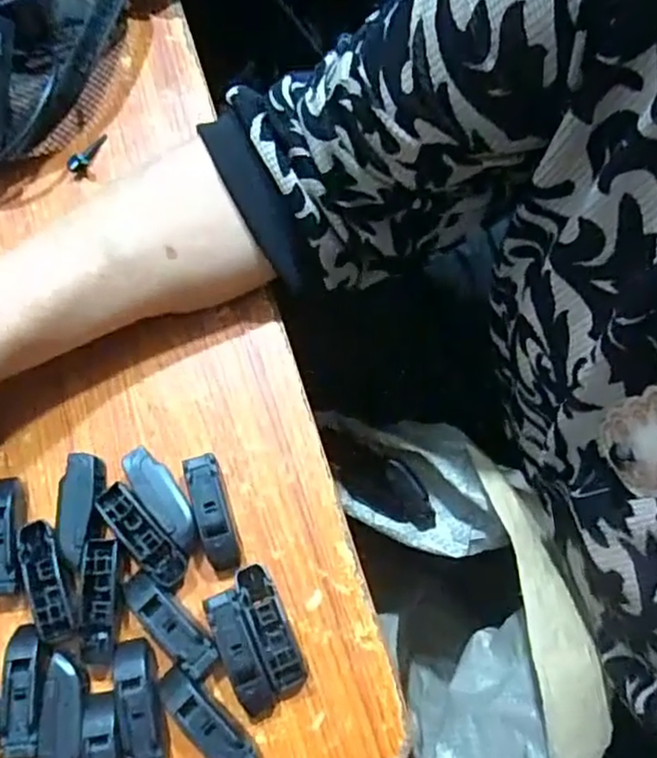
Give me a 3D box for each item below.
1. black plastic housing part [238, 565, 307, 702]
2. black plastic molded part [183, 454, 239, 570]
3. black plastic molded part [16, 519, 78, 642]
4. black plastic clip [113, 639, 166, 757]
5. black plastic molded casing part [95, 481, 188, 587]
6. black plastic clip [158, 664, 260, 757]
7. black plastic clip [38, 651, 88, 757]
[{"bbox_3d":[-0.026,0.117,0.305,0.016,0.015,0.060,-23,76,-6],"label":"black plastic housing part"},{"bbox_3d":[-0.057,0.065,0.320,0.017,0.016,0.055,-16,75,-4],"label":"black plastic molded part"},{"bbox_3d":[-0.133,0.096,0.311,0.017,0.015,0.055,-21,75,-5],"label":"black plastic molded part"},{"bbox_3d":[-0.085,0.148,0.294,0.018,0.011,0.057,-14,75,-3],"label":"black plastic clip"},{"bbox_3d":[-0.089,0.076,0.317,0.017,0.015,0.056,-42,78,-10],"label":"black plastic molded casing part"},{"bbox_3d":[-0.054,0.154,0.293,0.056,0.015,0.017,43,79,11],"label":"black plastic clip"},{"bbox_3d":[-0.118,0.151,0.290,0.017,0.007,0.052,-1,75,0],"label":"black plastic clip"}]

